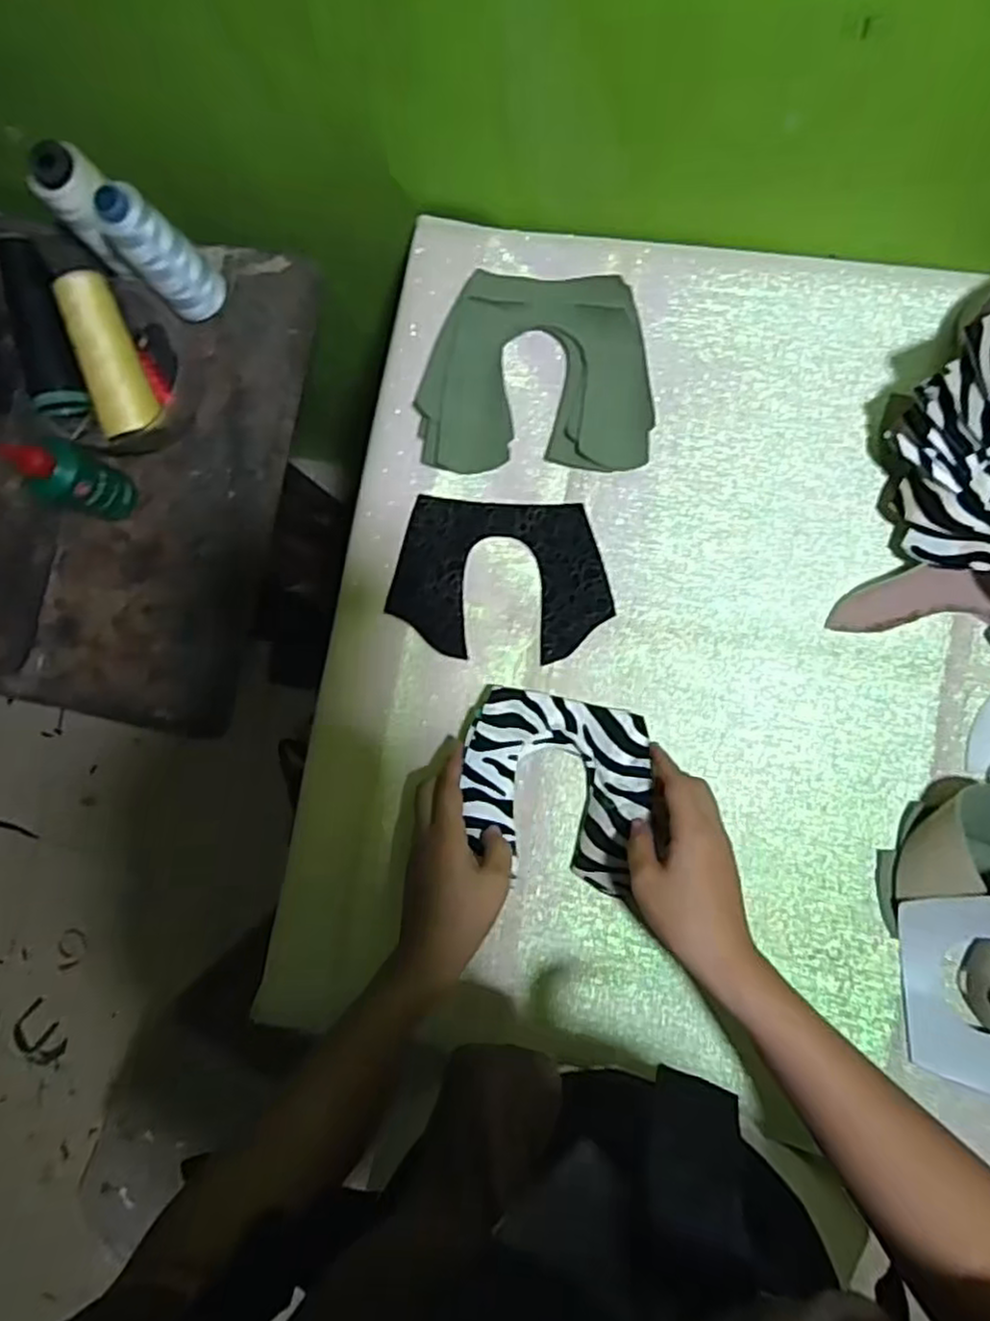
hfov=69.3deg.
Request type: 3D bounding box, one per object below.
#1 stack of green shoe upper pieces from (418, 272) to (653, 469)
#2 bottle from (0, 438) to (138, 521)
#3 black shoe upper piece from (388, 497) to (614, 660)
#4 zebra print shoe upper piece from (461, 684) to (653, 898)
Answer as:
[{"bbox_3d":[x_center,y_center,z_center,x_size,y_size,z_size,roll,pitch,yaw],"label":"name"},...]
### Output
[{"bbox_3d":[0.027,-0.209,0.524,0.165,0.012,0.139,0,87,8],"label":"stack of green shoe upper pieces"},{"bbox_3d":[-0.313,-0.135,0.532,0.039,0.103,0.045,17,89,9],"label":"bottle"},{"bbox_3d":[0.005,-0.060,0.529,0.156,0.005,0.113,3,88,3],"label":"black shoe upper piece"},{"bbox_3d":[0.042,0.088,0.496,0.124,0.034,0.120,11,91,7],"label":"zebra print shoe upper piece"}]

